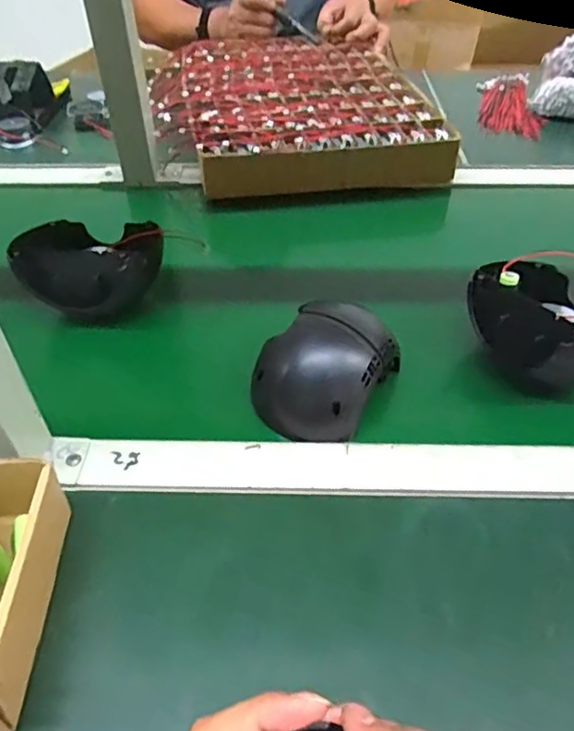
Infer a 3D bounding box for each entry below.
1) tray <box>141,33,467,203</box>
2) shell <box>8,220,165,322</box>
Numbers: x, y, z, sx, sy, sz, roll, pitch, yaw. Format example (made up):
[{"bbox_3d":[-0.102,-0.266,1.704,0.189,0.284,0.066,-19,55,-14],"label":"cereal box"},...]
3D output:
[{"bbox_3d":[-0.005,-0.367,0.825,0.352,0.059,0.434,-9,45,-8],"label":"tray"},{"bbox_3d":[-0.173,-0.093,0.527,0.122,0.053,0.090,4,44,5],"label":"shell"}]

